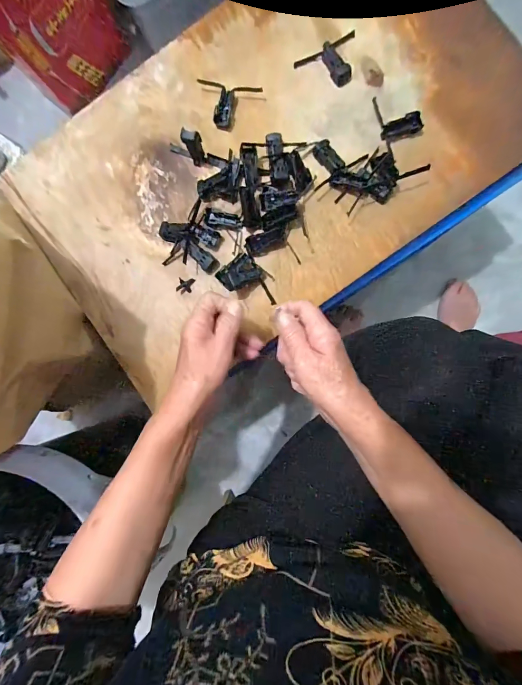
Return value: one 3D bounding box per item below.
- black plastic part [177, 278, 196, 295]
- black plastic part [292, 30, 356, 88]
[{"bbox_3d":[-0.099,-0.075,0.430,0.020,0.009,0.022,13,92,4],"label":"black plastic part"},{"bbox_3d":[0.092,-0.358,0.419,0.082,0.013,0.053,-28,88,3],"label":"black plastic part"}]

